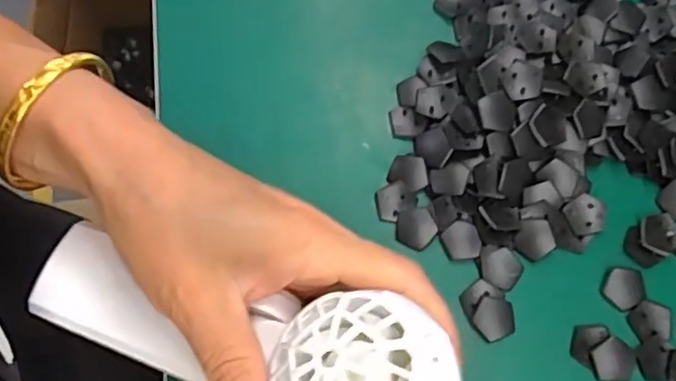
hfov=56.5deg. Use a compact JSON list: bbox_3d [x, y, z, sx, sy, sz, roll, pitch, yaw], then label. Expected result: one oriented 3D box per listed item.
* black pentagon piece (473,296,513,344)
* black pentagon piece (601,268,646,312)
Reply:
[{"bbox_3d":[0.068,0.057,0.275,0.018,0.004,0.018,9,74,0],"label":"black pentagon piece"},{"bbox_3d":[0.128,0.043,0.280,0.018,0.004,0.019,43,76,9],"label":"black pentagon piece"}]

